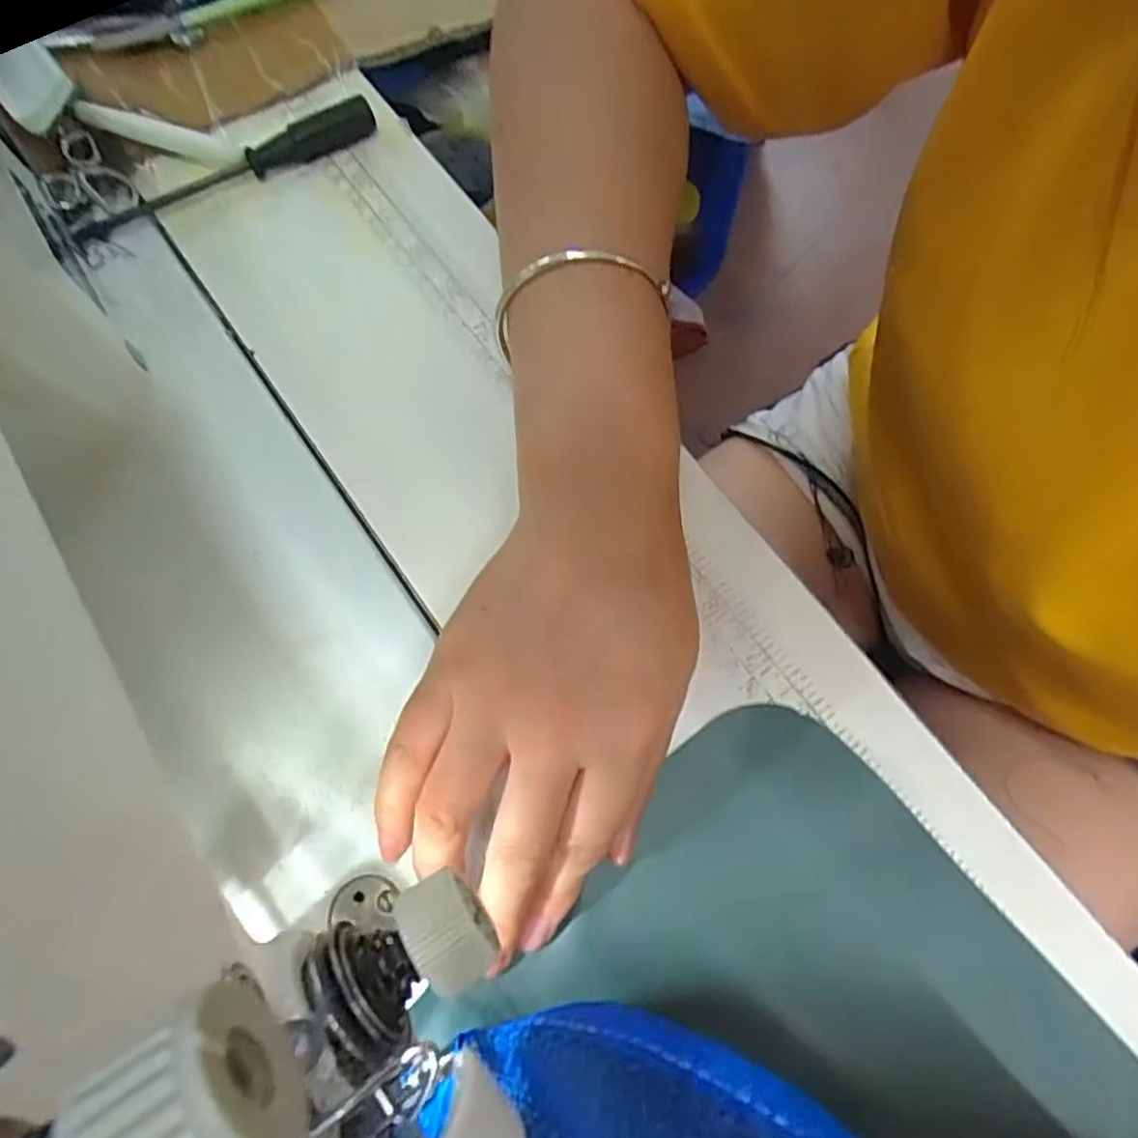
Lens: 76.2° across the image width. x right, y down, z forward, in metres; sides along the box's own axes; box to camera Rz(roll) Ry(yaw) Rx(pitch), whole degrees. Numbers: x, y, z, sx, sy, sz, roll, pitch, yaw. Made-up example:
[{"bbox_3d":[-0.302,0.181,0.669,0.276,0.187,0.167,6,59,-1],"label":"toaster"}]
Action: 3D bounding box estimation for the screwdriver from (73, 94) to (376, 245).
[{"bbox_3d":[-0.155,-0.181,0.326,0.140,0.015,0.020,-25,74,-8],"label":"screwdriver"}]

